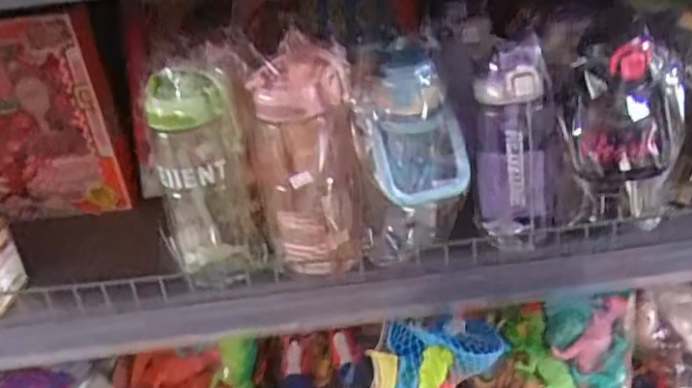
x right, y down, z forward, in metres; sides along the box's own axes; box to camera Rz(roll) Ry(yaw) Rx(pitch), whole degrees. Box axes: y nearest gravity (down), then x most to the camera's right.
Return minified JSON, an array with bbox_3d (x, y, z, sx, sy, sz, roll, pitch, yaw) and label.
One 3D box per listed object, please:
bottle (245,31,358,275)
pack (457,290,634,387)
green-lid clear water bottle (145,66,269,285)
[{"bbox_3d":[-0.039,-0.037,0.661,0.094,0.216,0.116,-9,27,-6],"label":"bottle"},{"bbox_3d":[0.285,0.258,0.893,0.228,0.038,0.222,-1,72,13],"label":"pack"},{"bbox_3d":[-0.153,-0.025,0.675,0.092,0.219,0.098,-13,27,-14],"label":"green-lid clear water bottle"}]

